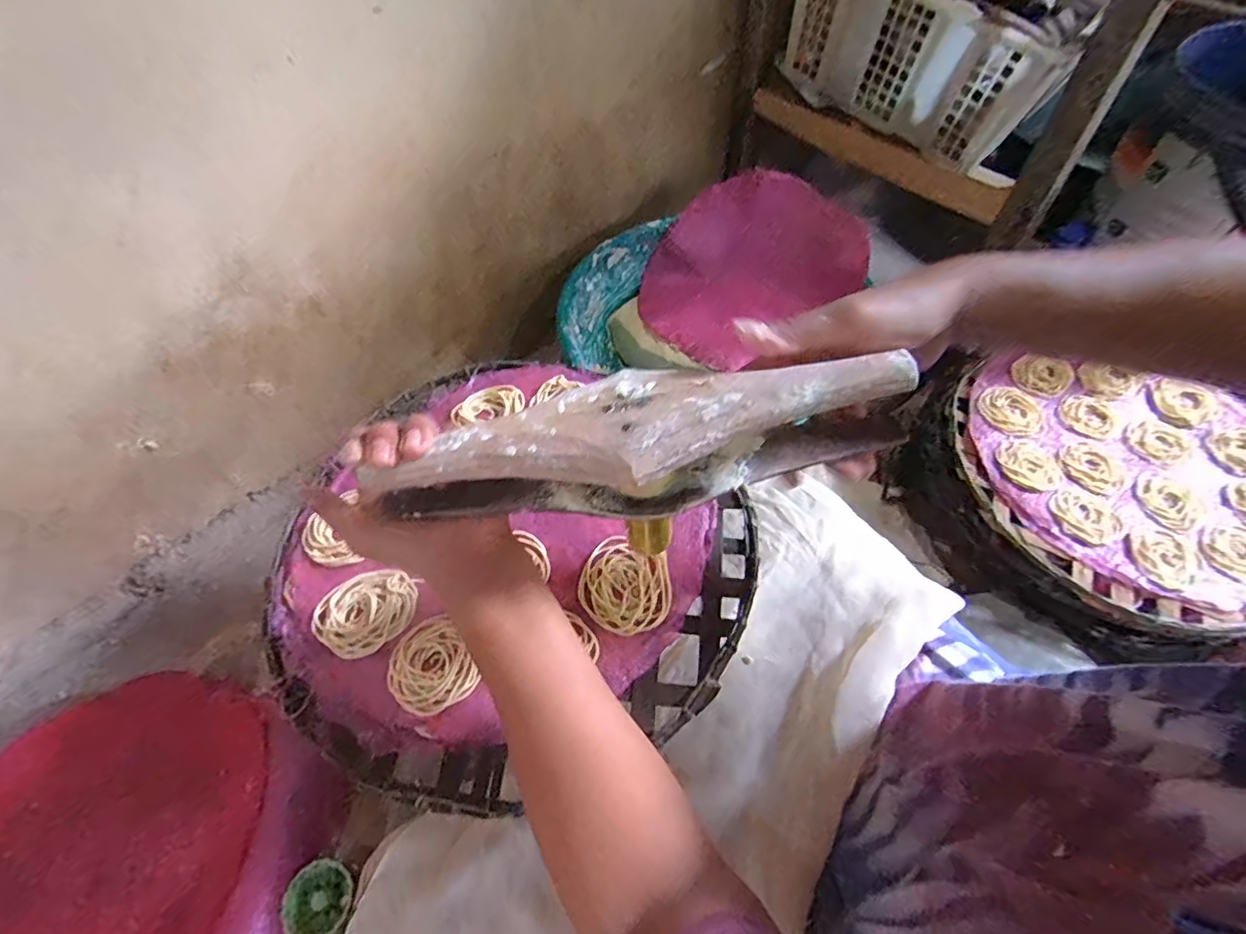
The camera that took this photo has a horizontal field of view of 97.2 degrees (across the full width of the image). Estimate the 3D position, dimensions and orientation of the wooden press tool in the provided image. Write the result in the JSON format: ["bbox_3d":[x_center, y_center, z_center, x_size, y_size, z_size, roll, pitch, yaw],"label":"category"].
[{"bbox_3d":[0.008,-0.008,0.309,0.297,0.073,0.053,-10,57,0],"label":"wooden press tool"}]

